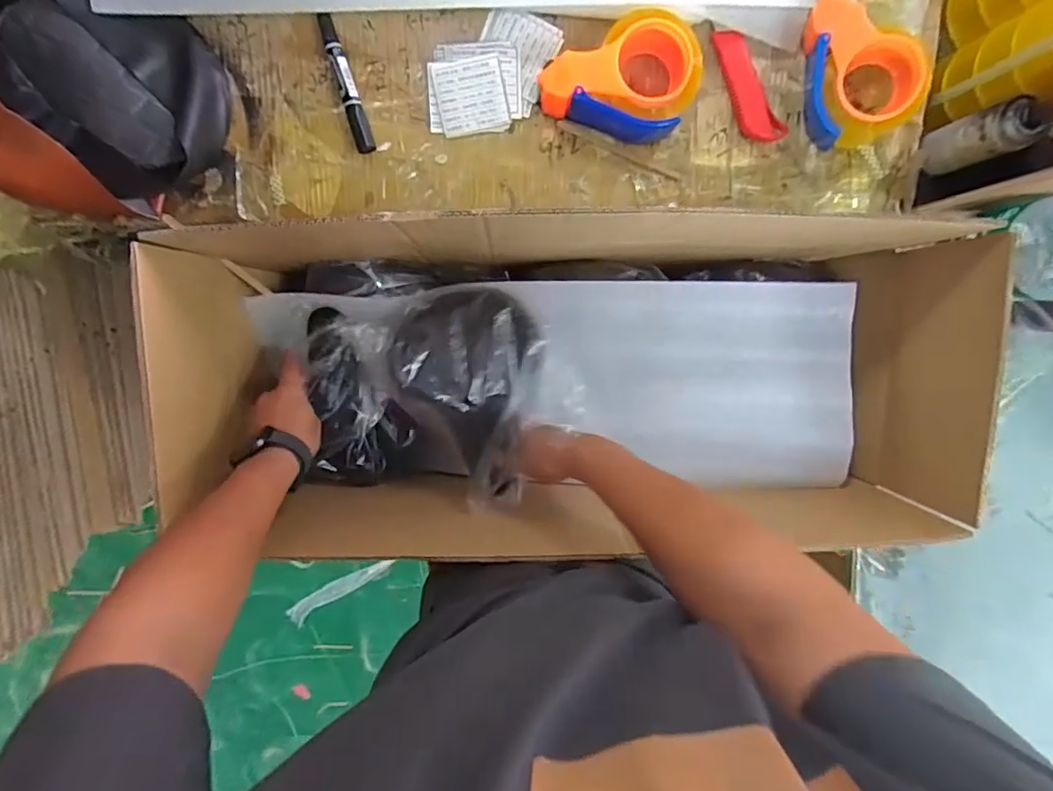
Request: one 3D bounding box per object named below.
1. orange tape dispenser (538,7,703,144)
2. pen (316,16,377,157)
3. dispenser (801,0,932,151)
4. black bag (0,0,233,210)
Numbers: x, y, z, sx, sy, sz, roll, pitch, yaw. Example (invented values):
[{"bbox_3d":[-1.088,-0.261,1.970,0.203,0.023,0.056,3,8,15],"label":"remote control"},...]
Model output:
[{"bbox_3d":[0.102,-0.340,0.571,0.150,0.069,0.117,18,97,-4],"label":"orange tape dispenser"},{"bbox_3d":[-0.192,-0.332,0.585,0.021,0.022,0.137,-16,98,1],"label":"pen"},{"bbox_3d":[0.342,-0.338,0.574,0.104,0.077,0.139,-16,98,1],"label":"dispenser"},{"bbox_3d":[-0.422,-0.321,0.549,0.239,0.085,0.176,37,95,-6],"label":"black bag"}]

